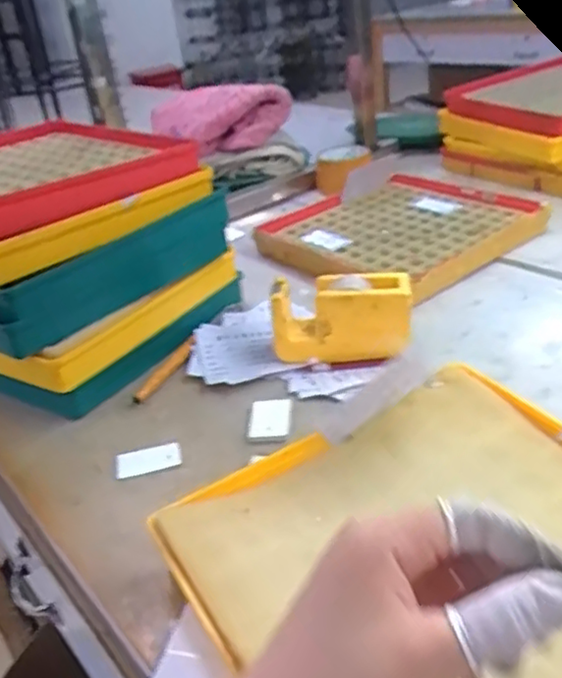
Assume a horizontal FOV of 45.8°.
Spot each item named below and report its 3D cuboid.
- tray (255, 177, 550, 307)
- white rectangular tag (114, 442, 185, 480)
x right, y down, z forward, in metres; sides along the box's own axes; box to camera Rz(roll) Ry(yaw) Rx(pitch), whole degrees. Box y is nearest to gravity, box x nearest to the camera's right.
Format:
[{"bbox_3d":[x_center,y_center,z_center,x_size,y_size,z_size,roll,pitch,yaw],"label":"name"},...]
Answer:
[{"bbox_3d":[0.149,-0.139,0.862,0.287,0.035,0.283,-27,34,-31],"label":"tray"},{"bbox_3d":[-0.107,0.096,0.535,0.053,0.005,0.023,-14,30,-11],"label":"white rectangular tag"}]

